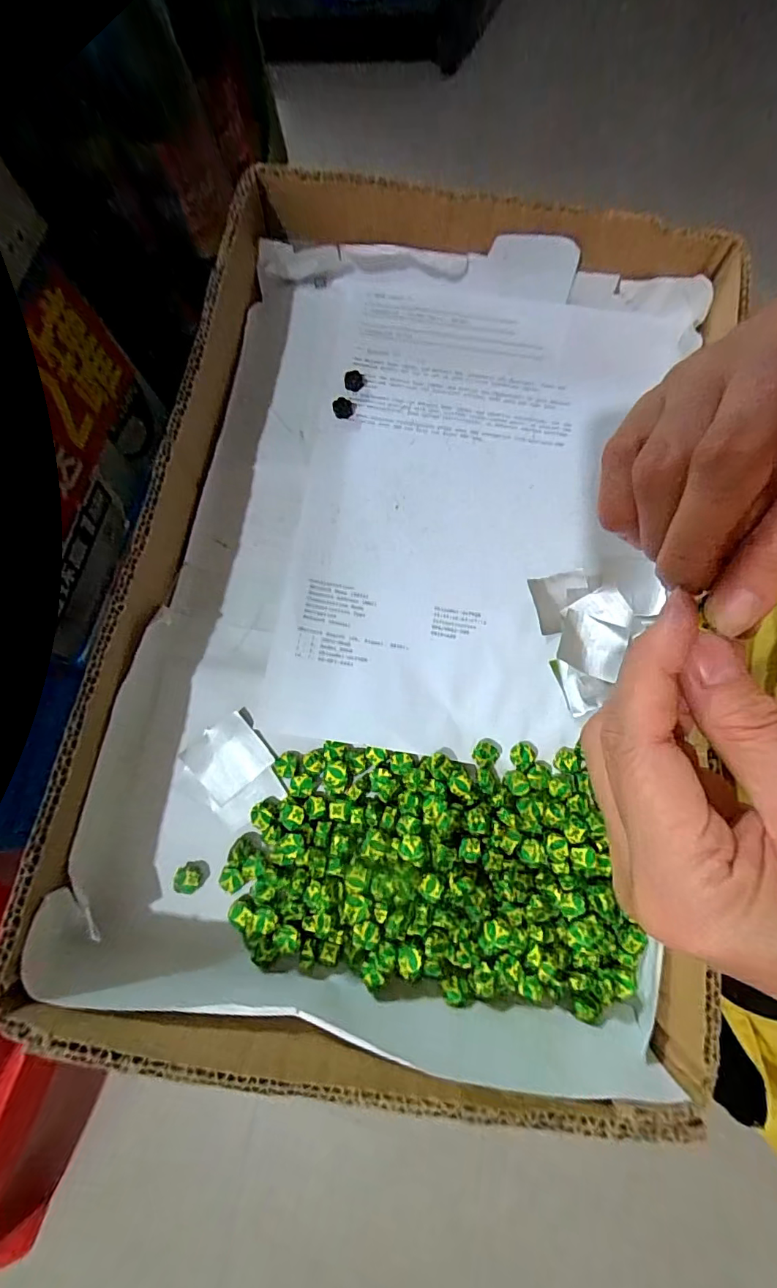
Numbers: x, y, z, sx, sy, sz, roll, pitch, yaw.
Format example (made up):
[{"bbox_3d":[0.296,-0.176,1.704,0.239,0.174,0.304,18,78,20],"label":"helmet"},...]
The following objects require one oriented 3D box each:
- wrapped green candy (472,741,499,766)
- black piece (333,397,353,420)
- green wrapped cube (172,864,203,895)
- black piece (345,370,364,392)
[{"bbox_3d":[0.050,0.058,0.255,0.012,0.008,0.012,0,78,0],"label":"wrapped green candy"},{"bbox_3d":[-0.028,-0.146,0.301,0.012,0.005,0.013,0,78,0],"label":"black piece"},{"bbox_3d":[-0.099,0.117,0.243,0.013,0.007,0.012,9,73,-8],"label":"green wrapped cube"},{"bbox_3d":[-0.022,-0.166,0.307,0.011,0.004,0.014,-8,78,-2],"label":"black piece"}]

